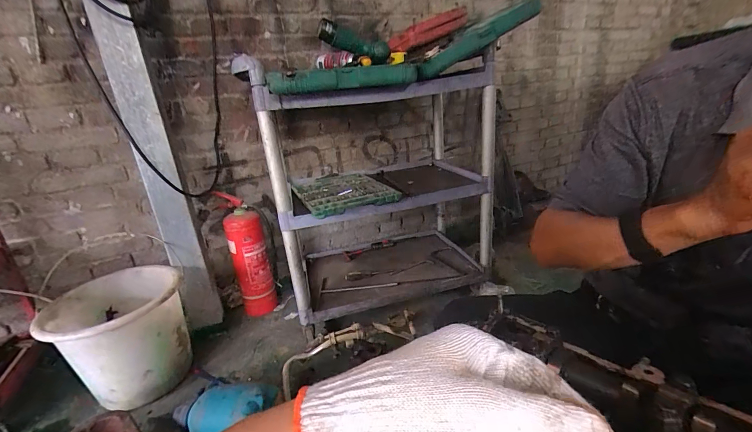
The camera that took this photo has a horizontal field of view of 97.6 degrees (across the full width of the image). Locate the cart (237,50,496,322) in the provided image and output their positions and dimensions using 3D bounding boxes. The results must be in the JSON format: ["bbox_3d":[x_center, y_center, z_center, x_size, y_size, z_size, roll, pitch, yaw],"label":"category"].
[{"bbox_3d":[0.007,-0.098,1.153,0.735,0.706,0.504,-12,20,-17],"label":"cart"}]

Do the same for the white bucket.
[{"bbox_3d":[-0.716,0.349,0.953,0.310,0.285,0.289,-15,21,-25],"label":"white bucket"}]

